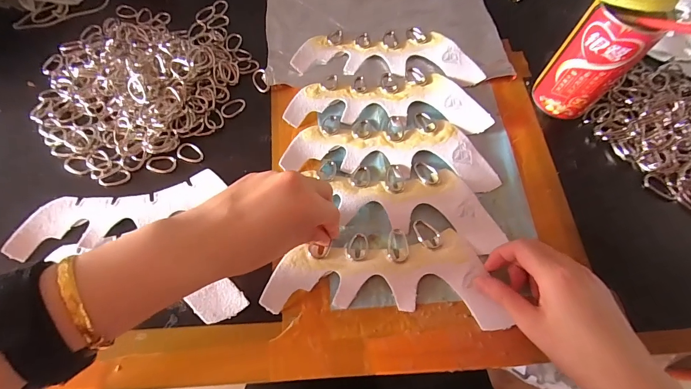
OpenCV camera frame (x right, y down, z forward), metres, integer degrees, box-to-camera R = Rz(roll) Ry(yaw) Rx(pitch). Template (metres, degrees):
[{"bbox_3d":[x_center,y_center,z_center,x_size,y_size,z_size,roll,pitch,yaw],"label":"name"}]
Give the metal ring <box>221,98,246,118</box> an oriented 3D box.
[{"bbox_3d":[-0.125,-0.097,0.391,0.029,0.004,0.017,-32,70,-14],"label":"metal ring"}]

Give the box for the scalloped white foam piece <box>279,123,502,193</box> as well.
[{"bbox_3d":[0.046,-0.043,0.367,0.215,0.006,0.069,1,65,-1],"label":"scalloped white foam piece"}]

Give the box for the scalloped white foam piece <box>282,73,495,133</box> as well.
[{"bbox_3d":[0.046,-0.107,0.395,0.217,0.009,0.074,1,65,-1],"label":"scalloped white foam piece"}]

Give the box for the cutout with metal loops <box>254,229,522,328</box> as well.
[{"bbox_3d":[0.034,0.075,0.315,0.203,0.010,0.080,0,65,-2],"label":"cutout with metal loops"}]

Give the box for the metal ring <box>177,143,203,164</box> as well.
[{"bbox_3d":[-0.161,-0.043,0.363,0.029,0.004,0.020,23,67,10],"label":"metal ring"}]

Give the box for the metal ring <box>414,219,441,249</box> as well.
[{"bbox_3d":[0.077,0.038,0.334,0.019,0.004,0.031,-37,71,-16],"label":"metal ring"}]

